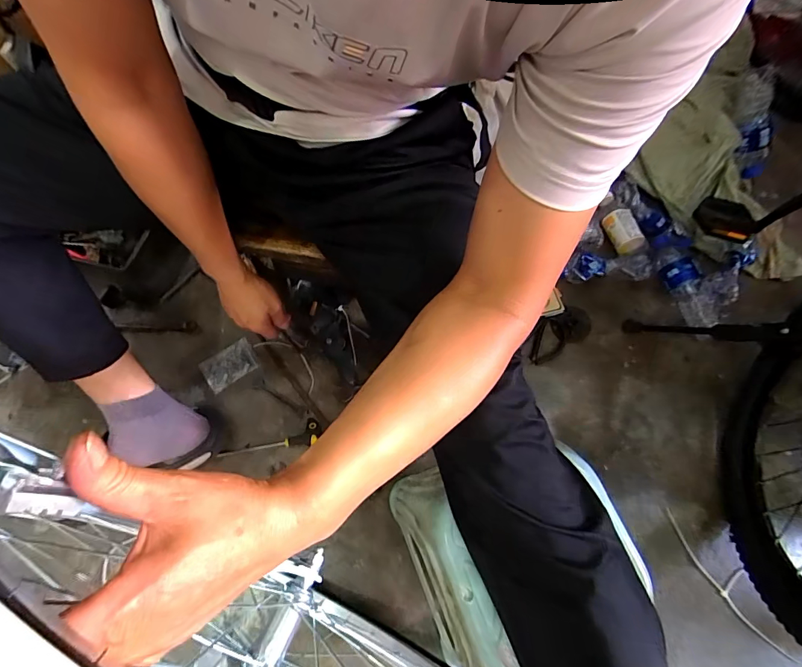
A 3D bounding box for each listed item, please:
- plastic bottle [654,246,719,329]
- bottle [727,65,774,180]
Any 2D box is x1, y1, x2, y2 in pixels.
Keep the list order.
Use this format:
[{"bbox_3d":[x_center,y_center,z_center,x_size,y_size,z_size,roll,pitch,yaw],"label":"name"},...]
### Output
[{"bbox_3d":[0.570,-0.090,0.804,0.064,0.070,0.179,-17,69,-9],"label":"plastic bottle"},{"bbox_3d":[0.757,-0.448,0.864,0.067,0.054,0.216,-13,103,-8],"label":"bottle"}]

